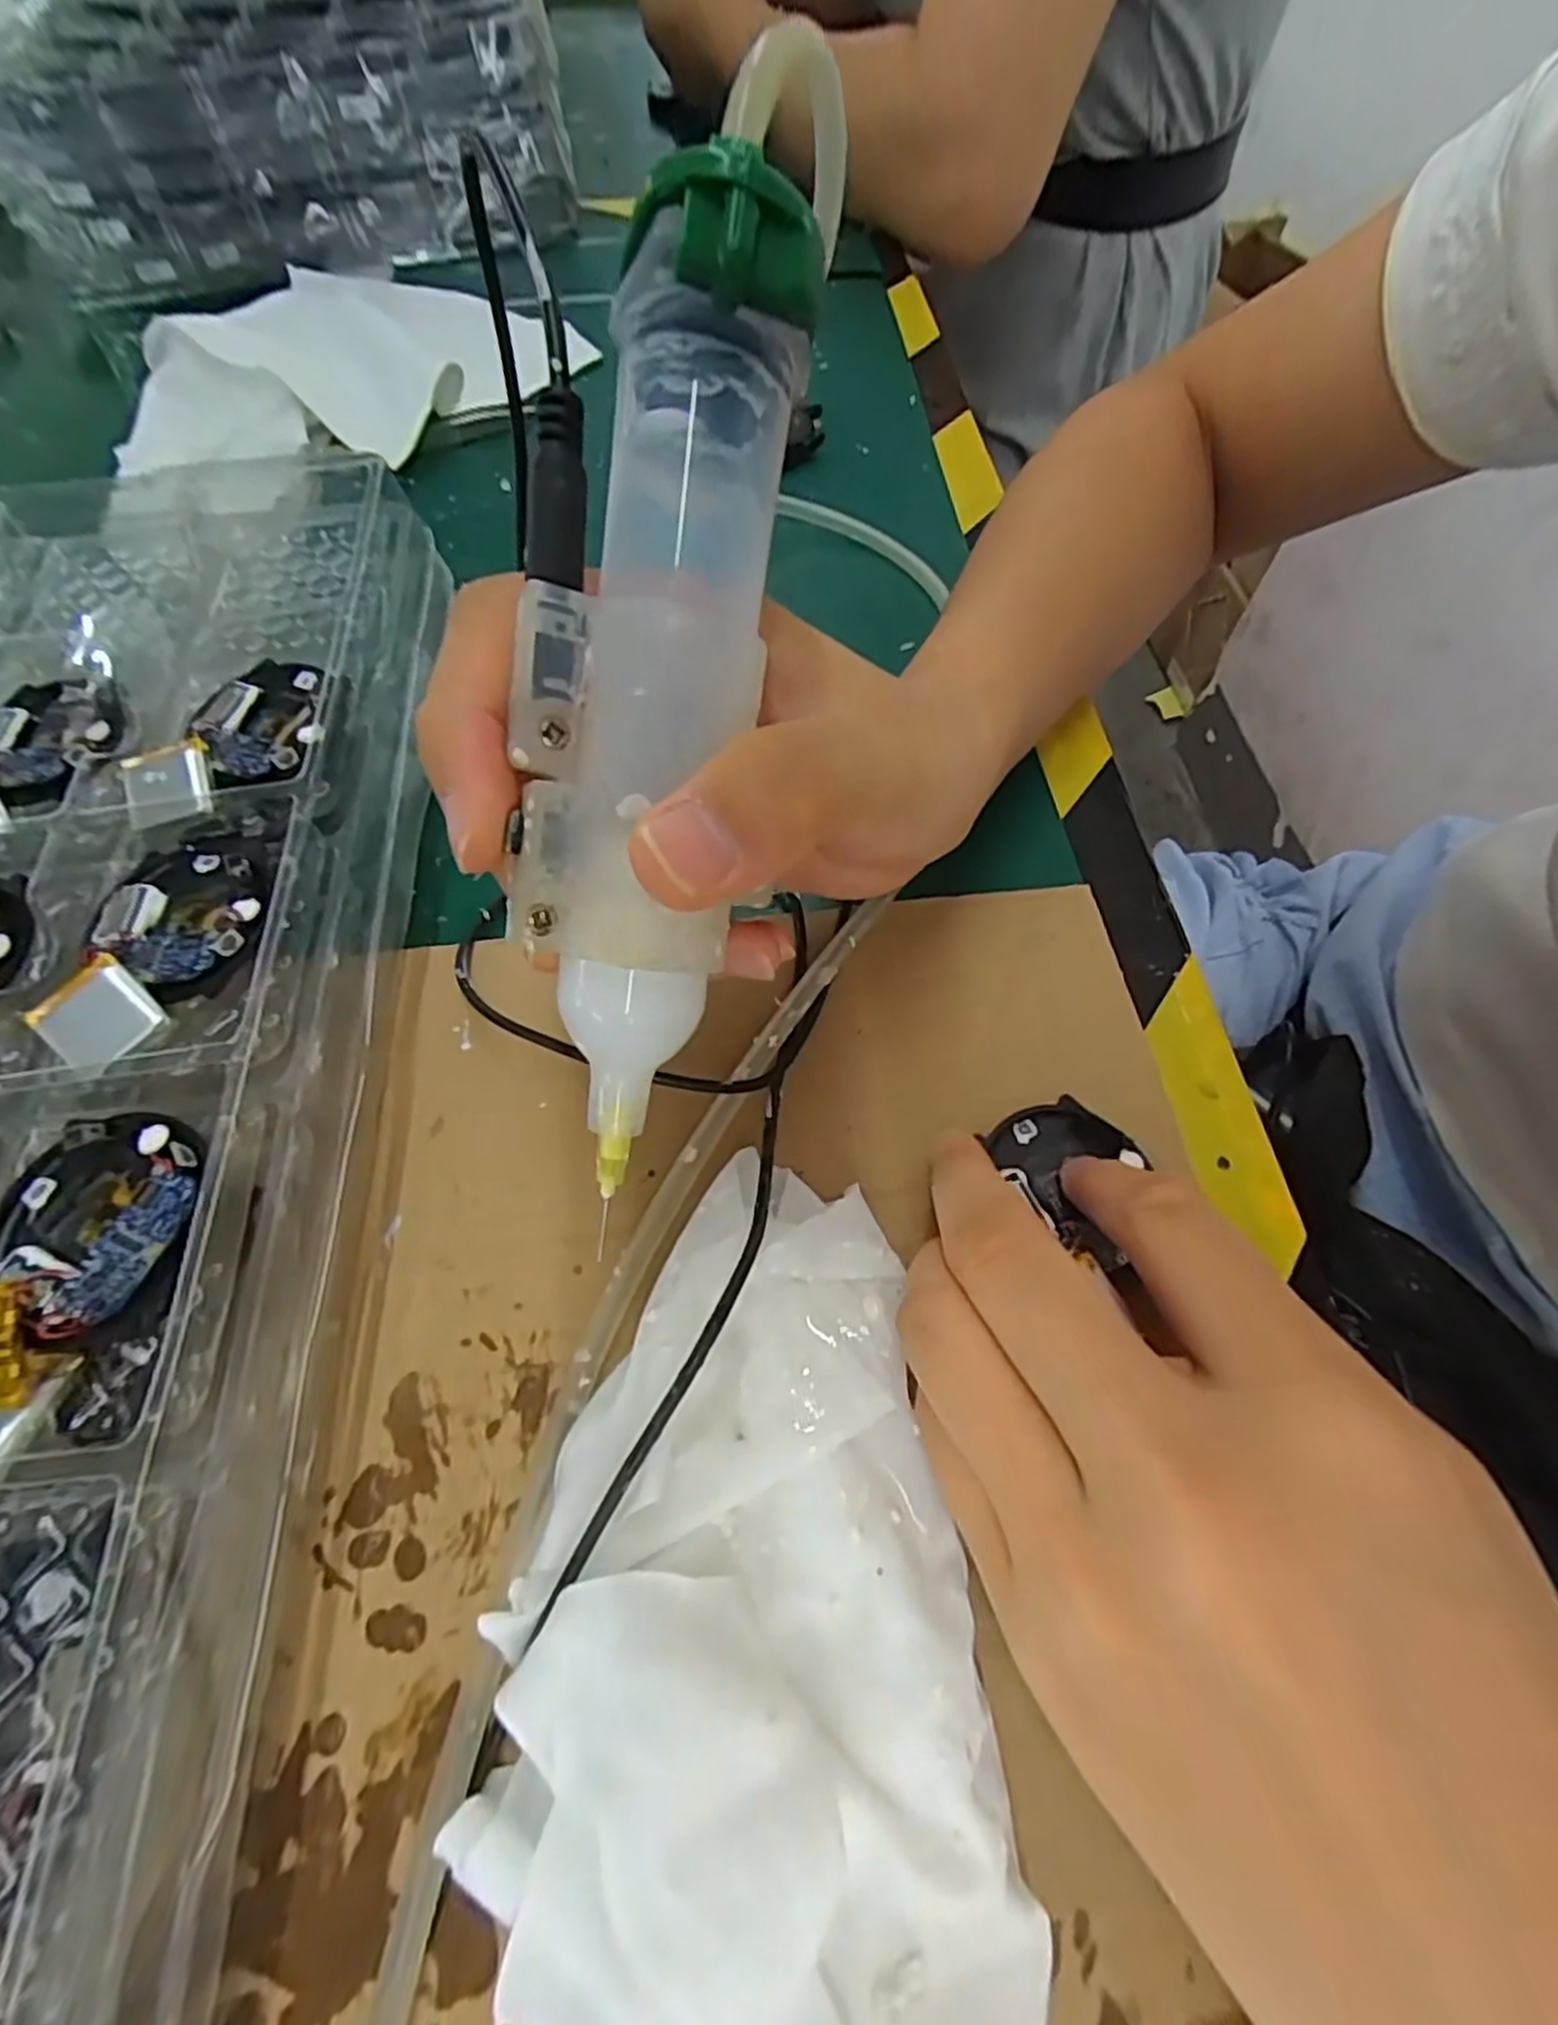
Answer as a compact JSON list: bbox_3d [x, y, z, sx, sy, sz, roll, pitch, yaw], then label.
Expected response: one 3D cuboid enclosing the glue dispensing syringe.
[{"bbox_3d":[-0.021,-0.043,0.117,0.033,0.025,0.144,13,102,8],"label":"glue dispensing syringe"}]

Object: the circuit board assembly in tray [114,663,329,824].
[{"bbox_3d":[-0.148,-0.074,0.206,0.052,0.010,0.046,-24,64,-12],"label":"circuit board assembly in tray"}]

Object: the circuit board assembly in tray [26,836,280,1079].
[{"bbox_3d":[-0.140,-0.018,0.176,0.038,0.010,0.064,6,62,4],"label":"circuit board assembly in tray"}]

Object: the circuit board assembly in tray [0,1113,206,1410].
[{"bbox_3d":[-0.134,0.045,0.143,0.043,0.010,0.055,8,62,5],"label":"circuit board assembly in tray"}]

